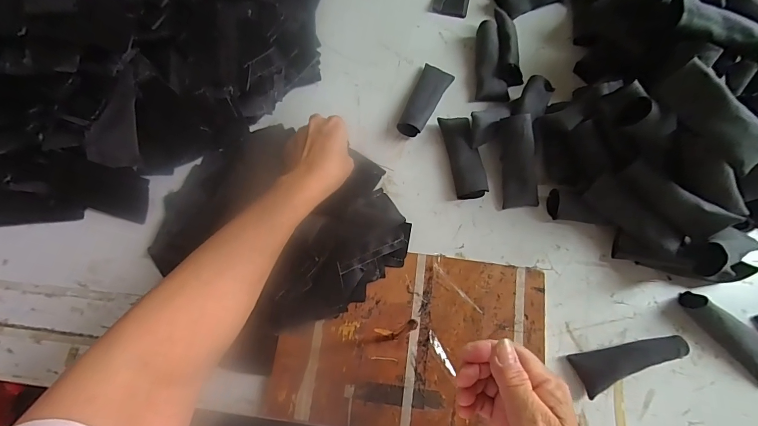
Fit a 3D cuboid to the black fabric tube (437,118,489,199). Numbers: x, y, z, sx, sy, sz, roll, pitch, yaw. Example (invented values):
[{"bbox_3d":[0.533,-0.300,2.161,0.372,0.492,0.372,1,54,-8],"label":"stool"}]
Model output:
[{"bbox_3d":[0.103,-0.067,0.434,0.037,0.022,0.102,-9,73,-3],"label":"black fabric tube"}]

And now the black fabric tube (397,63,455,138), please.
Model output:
[{"bbox_3d":[0.059,-0.144,0.458,0.037,0.024,0.110,24,74,7],"label":"black fabric tube"}]

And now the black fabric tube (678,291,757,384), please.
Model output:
[{"bbox_3d":[0.366,0.124,0.372,0.039,0.032,0.104,-43,78,-12],"label":"black fabric tube"}]

